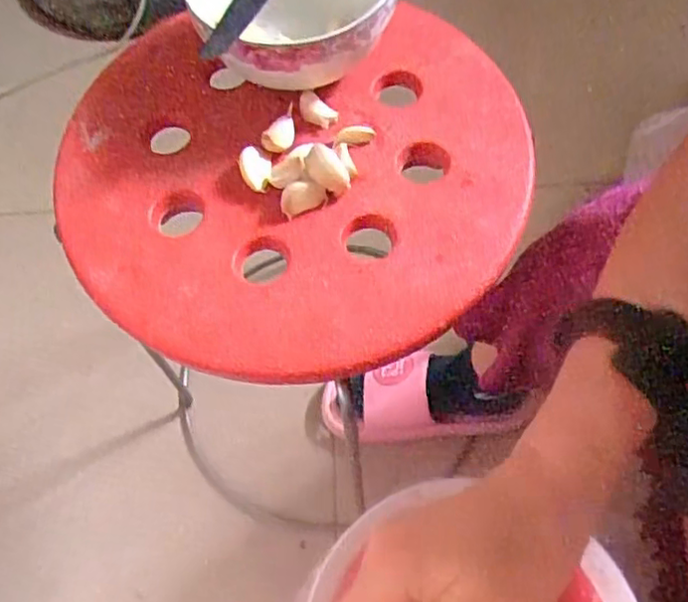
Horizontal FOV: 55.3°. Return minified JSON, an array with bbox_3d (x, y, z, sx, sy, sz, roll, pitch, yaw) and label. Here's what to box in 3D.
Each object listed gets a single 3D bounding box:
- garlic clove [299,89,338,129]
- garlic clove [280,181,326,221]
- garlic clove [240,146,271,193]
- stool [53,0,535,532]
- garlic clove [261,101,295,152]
[{"bbox_3d":[-0.018,-0.120,0.413,0.025,0.014,0.016,36,69,18],"label":"garlic clove"},{"bbox_3d":[-0.025,-0.062,0.392,0.026,0.015,0.015,-23,64,-10],"label":"garlic clove"},{"bbox_3d":[-0.053,-0.079,0.397,0.018,0.016,0.025,-16,63,-7],"label":"garlic clove"},{"bbox_3d":[-0.032,0.017,0.604,0.282,0.470,0.287,-1,63,1],"label":"stool"},{"bbox_3d":[-0.038,-0.106,0.403,0.015,0.011,0.030,17,64,10],"label":"garlic clove"}]

